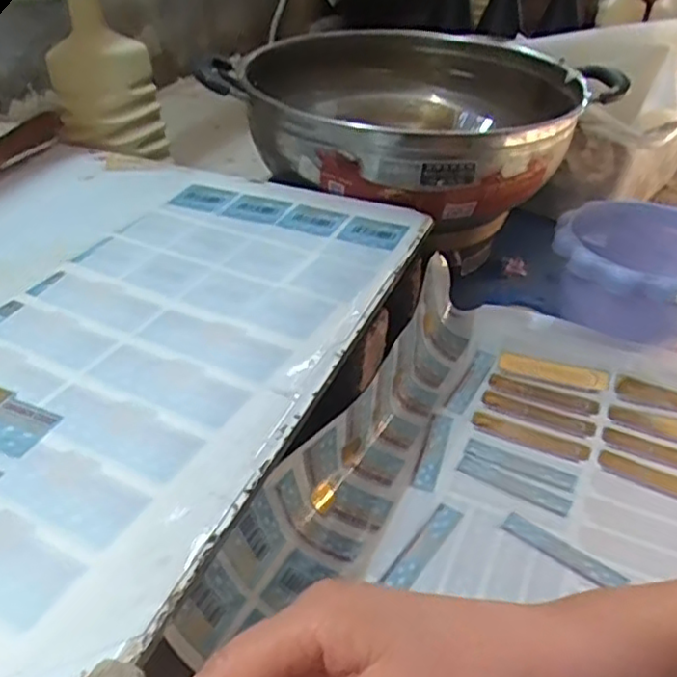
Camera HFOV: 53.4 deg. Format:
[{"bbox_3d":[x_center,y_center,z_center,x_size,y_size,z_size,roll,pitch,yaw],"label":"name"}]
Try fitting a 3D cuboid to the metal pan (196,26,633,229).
[{"bbox_3d":[0.078,-0.244,0.680,0.327,0.069,0.365,26,45,28],"label":"metal pan"}]

